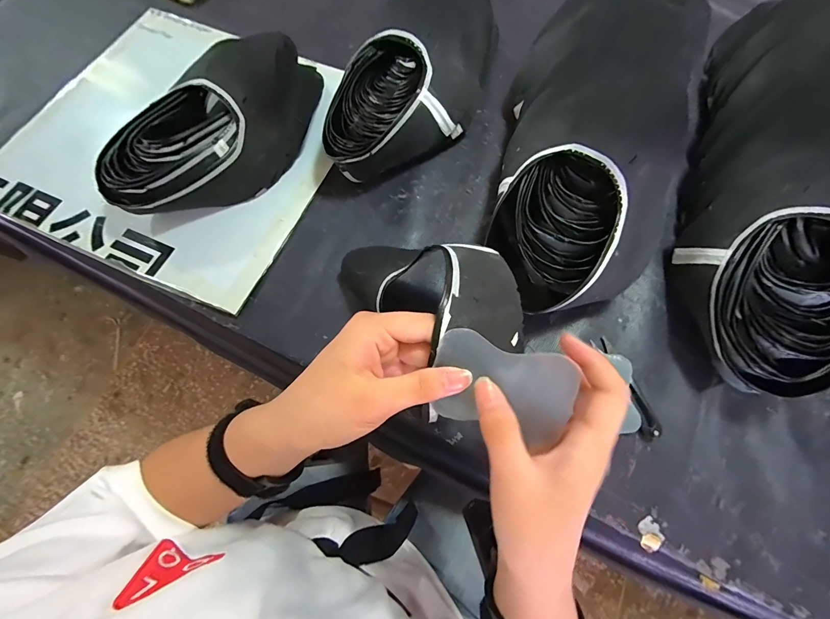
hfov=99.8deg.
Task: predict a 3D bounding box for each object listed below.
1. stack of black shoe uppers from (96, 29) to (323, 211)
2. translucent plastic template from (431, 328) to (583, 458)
[{"bbox_3d":[-0.226,-0.209,0.410,0.136,0.094,0.265,25,73,9],"label":"stack of black shoe uppers"},{"bbox_3d":[0.047,0.045,0.197,0.075,0.004,0.059,19,112,14],"label":"translucent plastic template"}]

